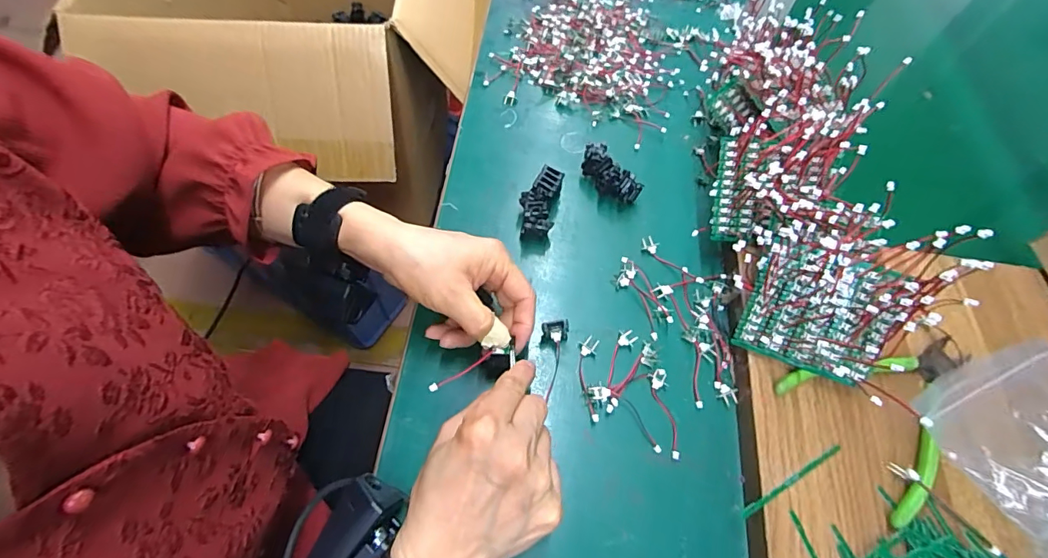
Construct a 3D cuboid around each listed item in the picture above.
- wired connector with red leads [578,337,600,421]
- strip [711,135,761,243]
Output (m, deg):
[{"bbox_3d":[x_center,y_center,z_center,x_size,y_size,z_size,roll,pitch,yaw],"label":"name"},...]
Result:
[{"bbox_3d":[0.050,0.074,0.352,0.015,0.011,0.066,4,62,-2],"label":"wired connector with red leads"},{"bbox_3d":[0.169,-0.071,0.372,0.029,0.011,0.081,4,98,5],"label":"strip"}]

